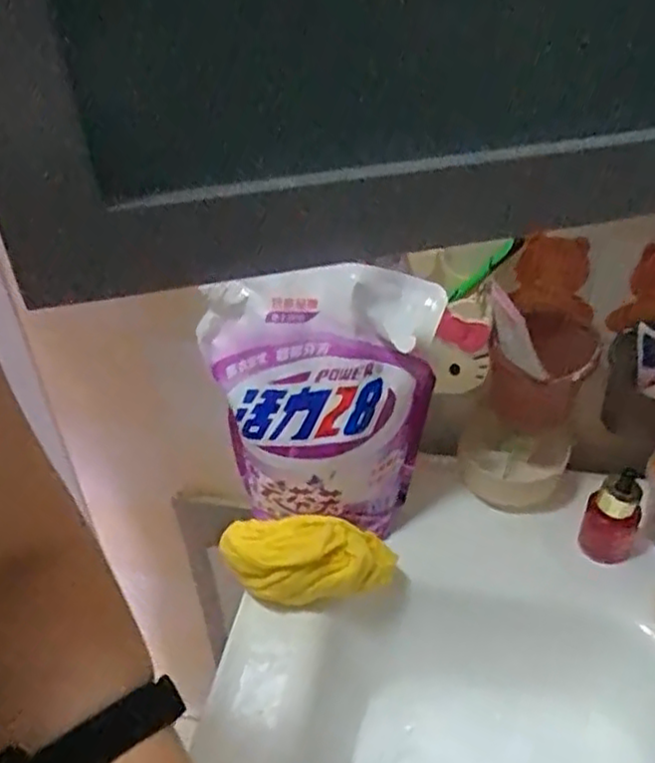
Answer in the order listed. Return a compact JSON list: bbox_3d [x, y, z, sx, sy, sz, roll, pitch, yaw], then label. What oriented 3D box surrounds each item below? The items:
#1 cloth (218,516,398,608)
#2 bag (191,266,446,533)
[{"bbox_3d":[-0.017,0.151,0.608,0.147,0.053,0.060,-3,38,0],"label":"cloth"},{"bbox_3d":[-0.003,0.022,0.610,0.198,0.217,0.080,-4,38,-1],"label":"bag"}]

